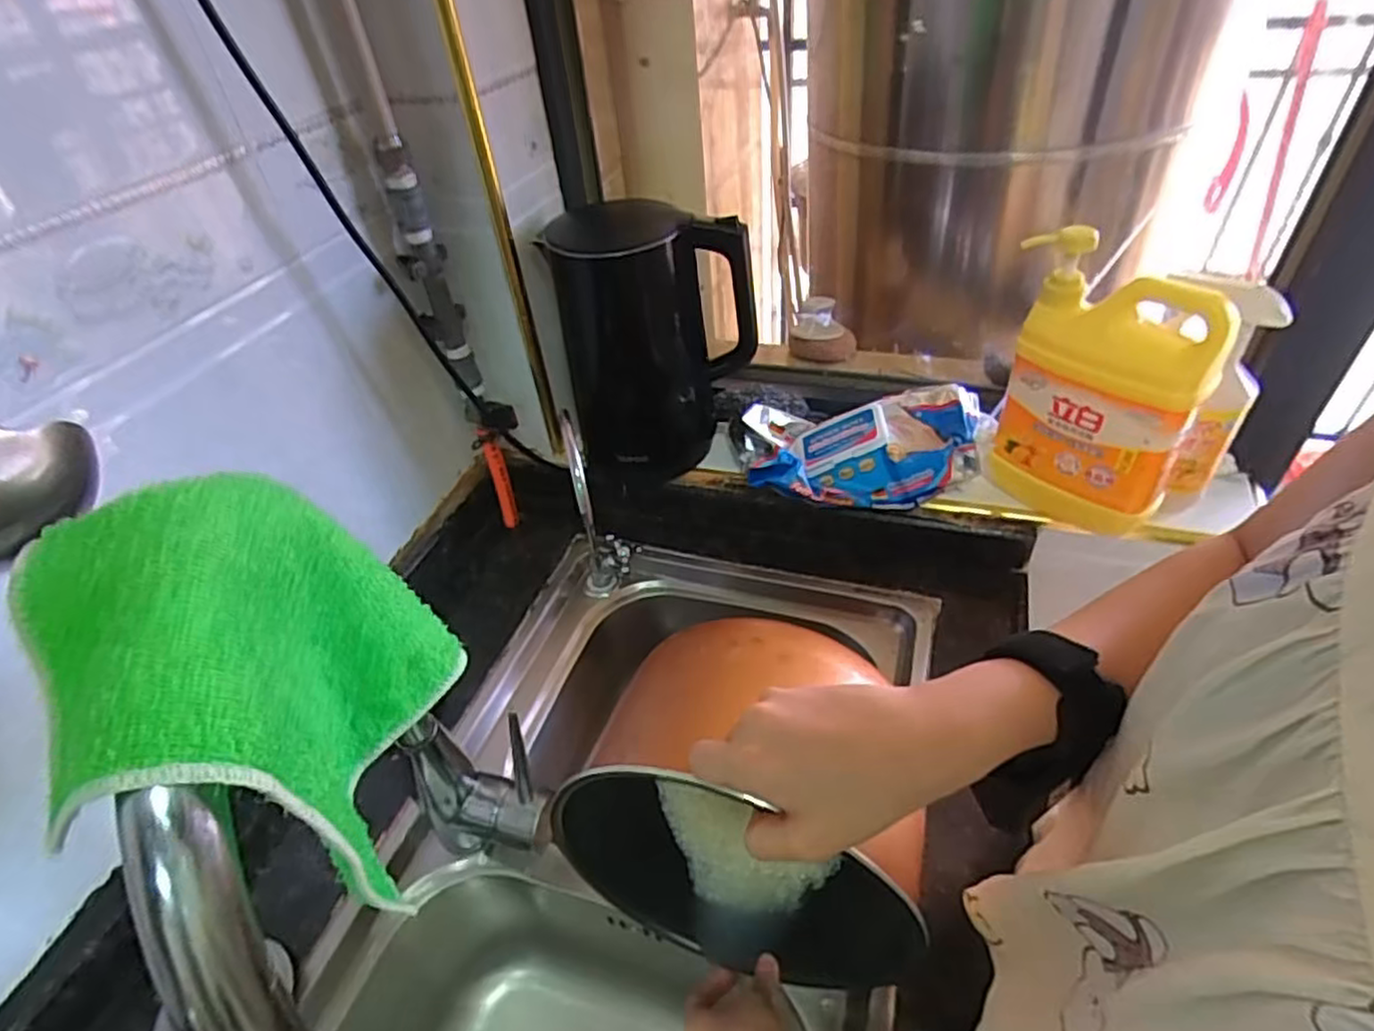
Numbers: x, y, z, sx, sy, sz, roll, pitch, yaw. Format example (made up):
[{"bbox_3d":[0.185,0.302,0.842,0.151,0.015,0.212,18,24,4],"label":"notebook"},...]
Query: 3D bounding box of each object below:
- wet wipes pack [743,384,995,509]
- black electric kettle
[{"bbox_3d":[0.187,-0.072,0.728,0.237,0.064,0.121,-1,42,6],"label":"wet wipes pack"},{"bbox_3d":[-0.031,-0.186,0.746,0.199,0.262,0.139,-12,42,-6],"label":"black electric kettle"}]

